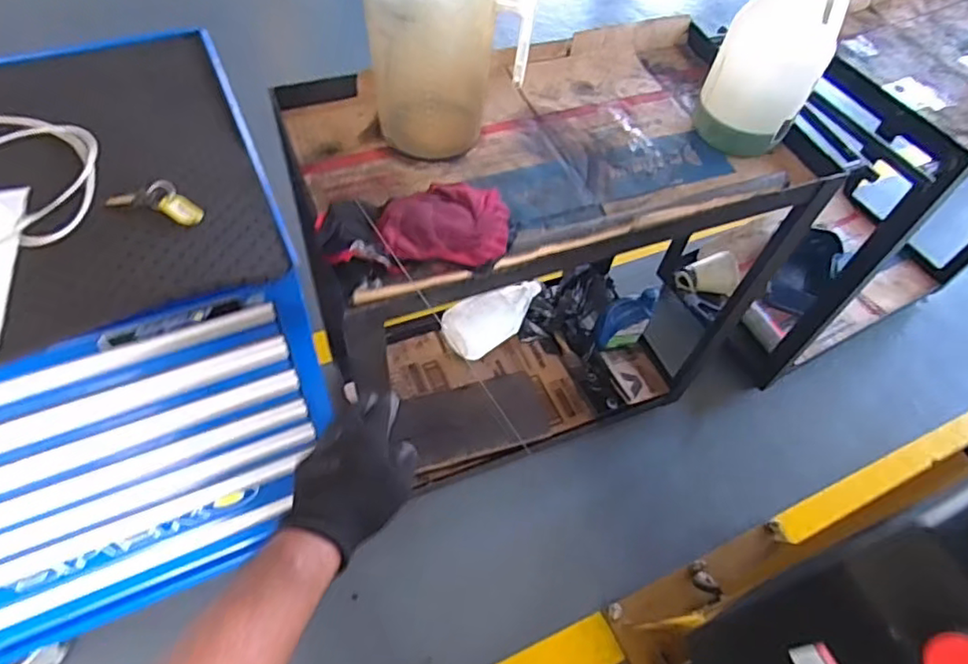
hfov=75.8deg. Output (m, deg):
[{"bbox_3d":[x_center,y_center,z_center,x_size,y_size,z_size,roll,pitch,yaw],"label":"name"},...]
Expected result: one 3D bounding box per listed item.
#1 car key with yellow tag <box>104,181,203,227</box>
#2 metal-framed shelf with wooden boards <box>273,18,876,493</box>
[{"bbox_3d":[-0.340,-0.137,0.646,0.105,0.021,0.038,20,56,9],"label":"car key with yellow tag"},{"bbox_3d":[0.107,-0.103,1.327,0.858,0.833,0.488,-17,58,-16],"label":"metal-framed shelf with wooden boards"}]

